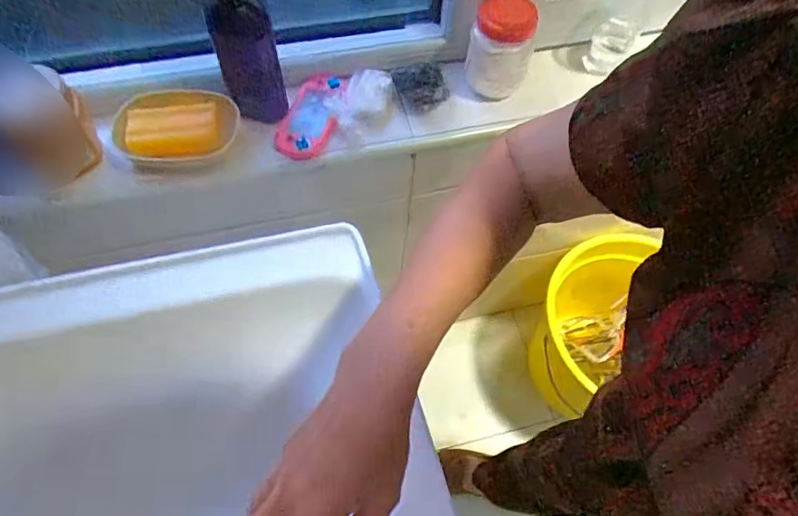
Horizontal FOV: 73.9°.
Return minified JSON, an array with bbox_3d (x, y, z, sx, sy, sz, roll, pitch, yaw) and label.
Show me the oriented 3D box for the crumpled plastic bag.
[{"bbox_3d":[-0.050,-0.209,0.710,0.073,0.033,0.104,41,66,17],"label":"crumpled plastic bag"}]

